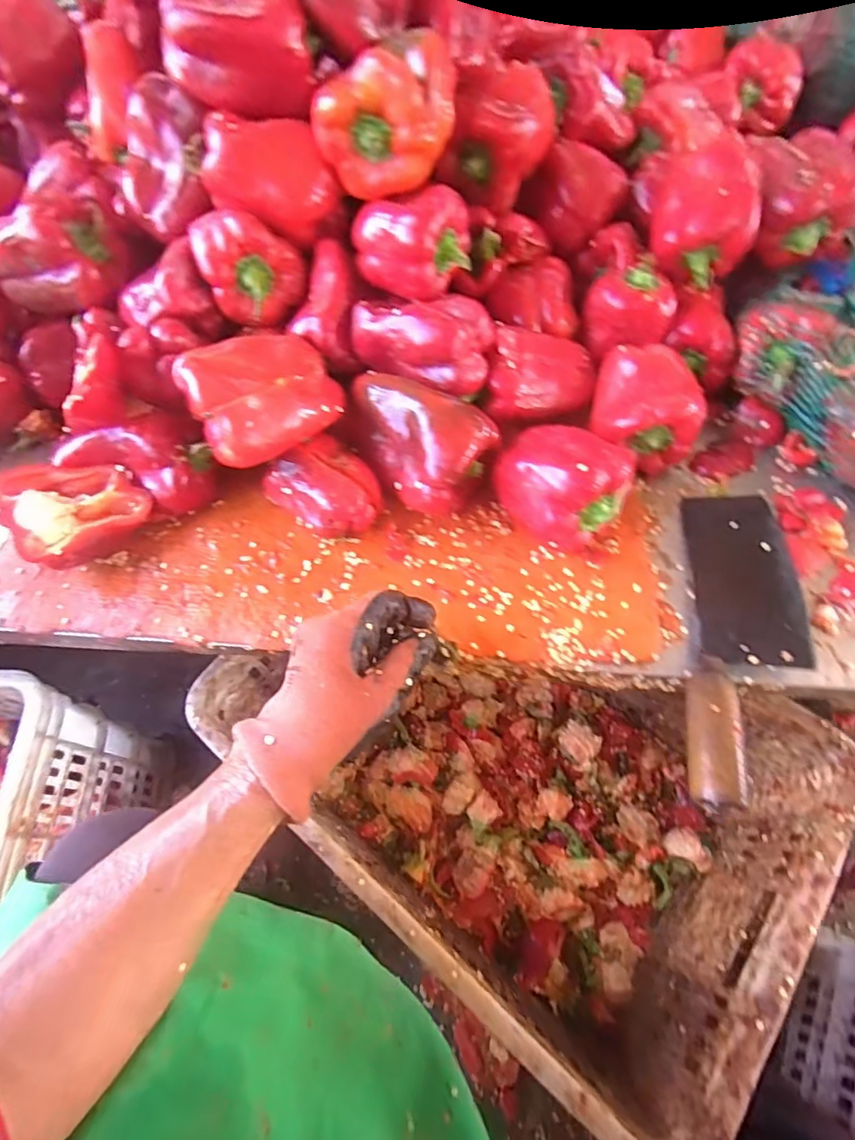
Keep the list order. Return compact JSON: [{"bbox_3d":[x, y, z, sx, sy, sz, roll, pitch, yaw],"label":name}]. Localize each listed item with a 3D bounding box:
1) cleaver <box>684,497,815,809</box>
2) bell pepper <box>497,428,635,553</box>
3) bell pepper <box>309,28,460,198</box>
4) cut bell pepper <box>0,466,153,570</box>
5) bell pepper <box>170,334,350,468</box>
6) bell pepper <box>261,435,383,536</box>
[{"bbox_3d":[0.218,0.041,0.357,0.072,0.022,0.229,11,63,9],"label":"cleaver"},{"bbox_3d":[0.094,-0.067,0.394,0.079,0.072,0.100,-28,64,-12],"label":"bell pepper"},{"bbox_3d":[-0.029,-0.327,0.377,0.094,0.073,0.064,0,62,3],"label":"bell pepper"},{"bbox_3d":[-0.266,-0.046,0.401,0.089,0.055,0.076,-41,67,-17],"label":"cut bell pepper"},{"bbox_3d":[-0.116,-0.127,0.381,0.101,0.067,0.090,-27,64,-11],"label":"bell pepper"},{"bbox_3d":[-0.077,-0.061,0.403,0.079,0.055,0.064,39,70,21],"label":"bell pepper"}]

